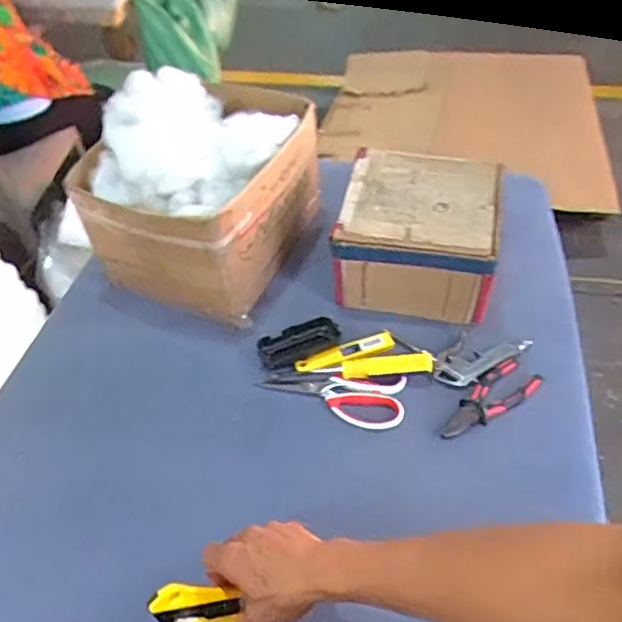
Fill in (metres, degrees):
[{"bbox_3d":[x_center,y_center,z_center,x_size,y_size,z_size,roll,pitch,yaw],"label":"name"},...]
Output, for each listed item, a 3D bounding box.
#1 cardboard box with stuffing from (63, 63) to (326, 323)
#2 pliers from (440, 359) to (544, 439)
[{"bbox_3d":[-0.155,-0.191,0.866,0.261,0.220,0.315,16,50,19],"label":"cardboard box with stuffing"},{"bbox_3d":[0.216,0.107,0.725,0.147,0.017,0.054,-22,49,-15],"label":"pliers"}]

